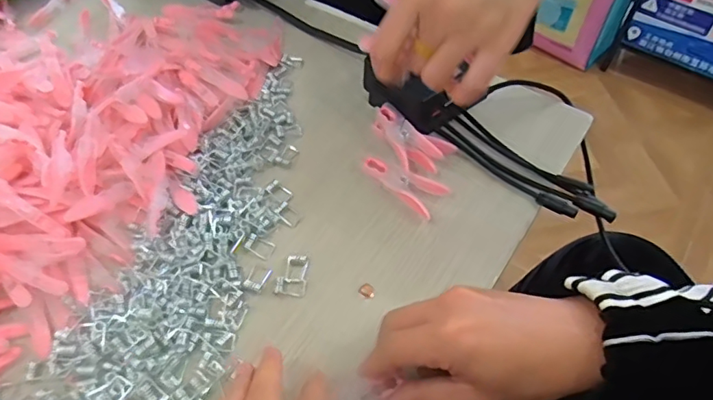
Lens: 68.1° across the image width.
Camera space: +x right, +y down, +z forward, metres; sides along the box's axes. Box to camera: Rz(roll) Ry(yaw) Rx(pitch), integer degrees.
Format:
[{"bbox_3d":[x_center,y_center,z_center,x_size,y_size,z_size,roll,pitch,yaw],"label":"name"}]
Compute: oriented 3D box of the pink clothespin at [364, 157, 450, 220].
[{"bbox_3d":[0.039,-0.016,0.443,0.072,0.012,0.033,32,61,21],"label":"pink clothespin"}]

